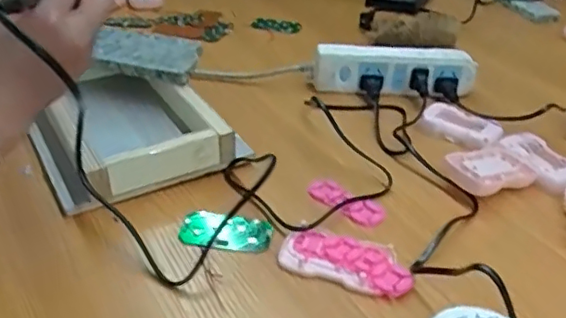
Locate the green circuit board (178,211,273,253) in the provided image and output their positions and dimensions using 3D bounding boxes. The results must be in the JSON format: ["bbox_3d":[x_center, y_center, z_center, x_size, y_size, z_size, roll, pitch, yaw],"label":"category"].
[{"bbox_3d":[-0.046,0.060,0.480,0.073,0.011,0.039,9,33,11],"label":"green circuit board"}]

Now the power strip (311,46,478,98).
[{"bbox_3d":[0.136,-0.107,0.703,0.194,0.050,0.027,-1,33,-4],"label":"power strip"}]

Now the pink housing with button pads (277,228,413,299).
[{"bbox_3d":[0.049,0.080,0.455,0.102,0.009,0.049,12,34,15],"label":"pink housing with button pads"}]

